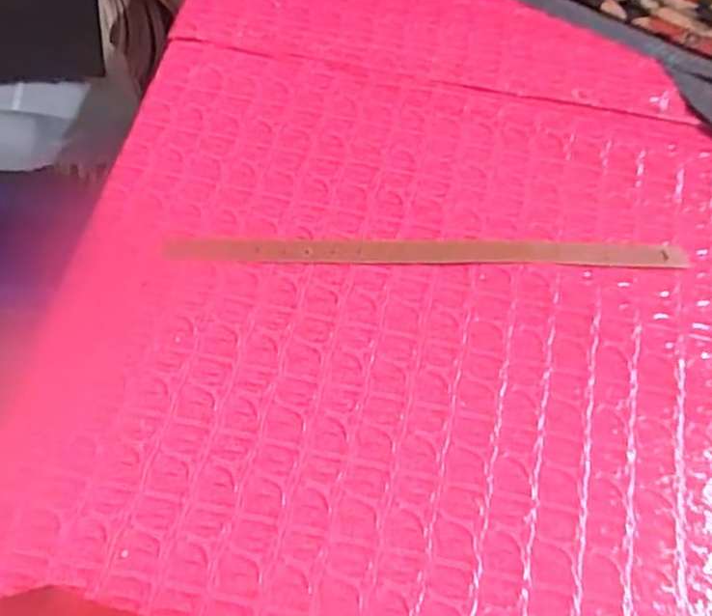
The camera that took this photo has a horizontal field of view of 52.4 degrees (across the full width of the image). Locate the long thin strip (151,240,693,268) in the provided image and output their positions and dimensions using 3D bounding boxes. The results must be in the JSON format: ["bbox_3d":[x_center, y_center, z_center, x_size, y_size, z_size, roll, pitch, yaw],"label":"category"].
[{"bbox_3d":[0.031,-0.022,0.296,0.211,0.005,0.010,1,64,-3],"label":"long thin strip"}]

